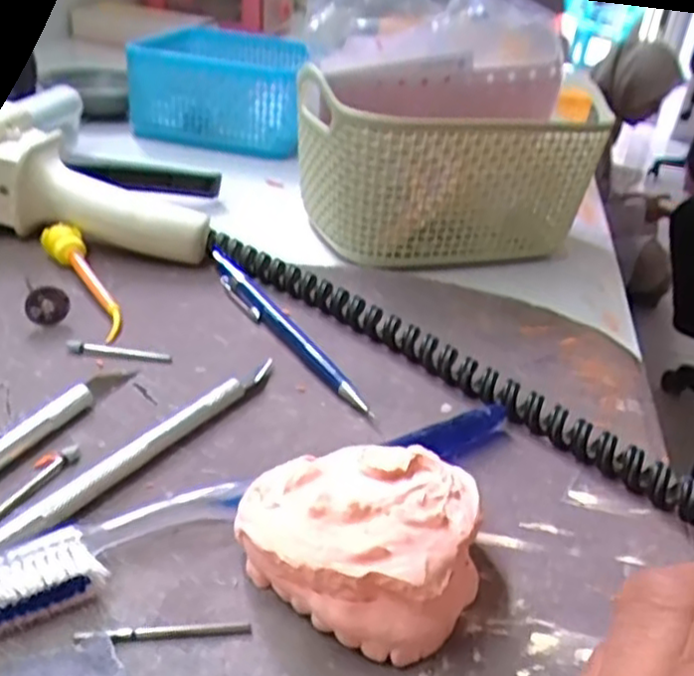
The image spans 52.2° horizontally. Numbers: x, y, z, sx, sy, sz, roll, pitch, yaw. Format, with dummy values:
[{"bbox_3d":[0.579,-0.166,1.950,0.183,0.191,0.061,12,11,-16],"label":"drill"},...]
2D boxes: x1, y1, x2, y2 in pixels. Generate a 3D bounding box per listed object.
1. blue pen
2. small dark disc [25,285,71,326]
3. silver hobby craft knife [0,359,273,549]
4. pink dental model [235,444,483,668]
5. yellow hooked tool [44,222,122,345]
[{"bbox_3d":[-0.031,-0.007,0.316,0.011,0.009,0.137,-15,38,-32],"label":"blue pen"},{"bbox_3d":[-0.127,-0.014,0.300,0.016,0.017,0.004,31,-7,-28],"label":"small dark disc"},{"bbox_3d":[-0.066,0.037,0.238,0.008,0.008,0.135,24,35,24],"label":"silver hobby craft knife"},{"bbox_3d":[0.004,0.058,0.195,0.064,0.033,0.047,5,32,-5],"label":"pink dental model"},{"bbox_3d":[-0.120,-0.029,0.328,0.017,0.014,0.093,-16,39,-33],"label":"yellow hooked tool"}]

